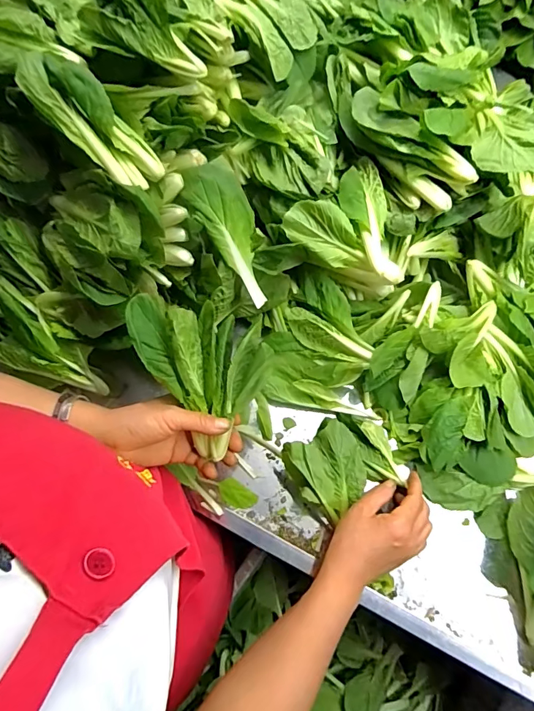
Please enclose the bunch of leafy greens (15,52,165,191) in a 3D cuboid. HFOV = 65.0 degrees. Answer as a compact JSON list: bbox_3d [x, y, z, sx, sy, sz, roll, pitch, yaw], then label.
[{"bbox_3d":[-0.177,-0.236,0.418,0.169,0.034,0.056,44,77,-7],"label":"bunch of leafy greens"}]

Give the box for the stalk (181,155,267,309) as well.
[{"bbox_3d":[-0.039,-0.135,0.469,0.059,0.025,0.162,-24,98,-6],"label":"stalk"}]

